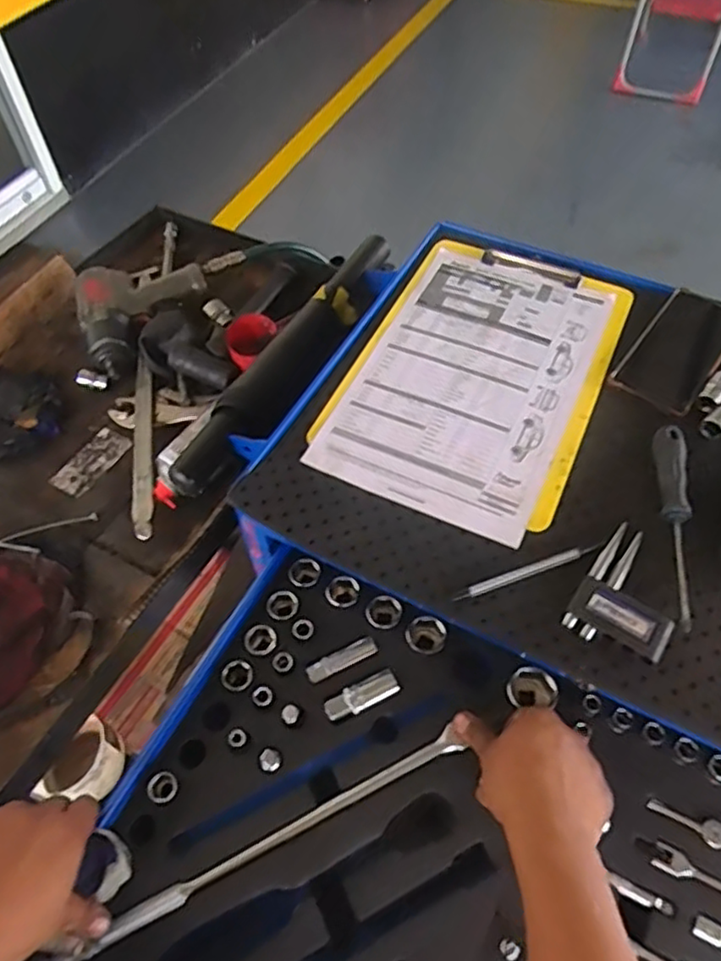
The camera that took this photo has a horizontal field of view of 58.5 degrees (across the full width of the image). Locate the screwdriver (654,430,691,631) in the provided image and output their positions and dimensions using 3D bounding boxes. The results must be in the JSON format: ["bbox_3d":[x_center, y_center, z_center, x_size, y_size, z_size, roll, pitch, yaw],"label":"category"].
[{"bbox_3d":[0.268,0.032,0.545,0.024,0.023,0.186,7,55,6],"label":"screwdriver"}]

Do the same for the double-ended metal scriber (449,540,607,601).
[{"bbox_3d":[0.139,0.074,0.532,0.133,0.006,0.011,-17,56,-11],"label":"double-ended metal scriber"}]

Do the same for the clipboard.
[{"bbox_3d":[0.123,-0.113,0.663,0.237,0.018,0.357,21,58,15],"label":"clipboard"}]

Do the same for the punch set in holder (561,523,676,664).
[{"bbox_3d":[0.219,0.090,0.515,0.073,0.010,0.111,32,61,21],"label":"punch set in holder"}]

